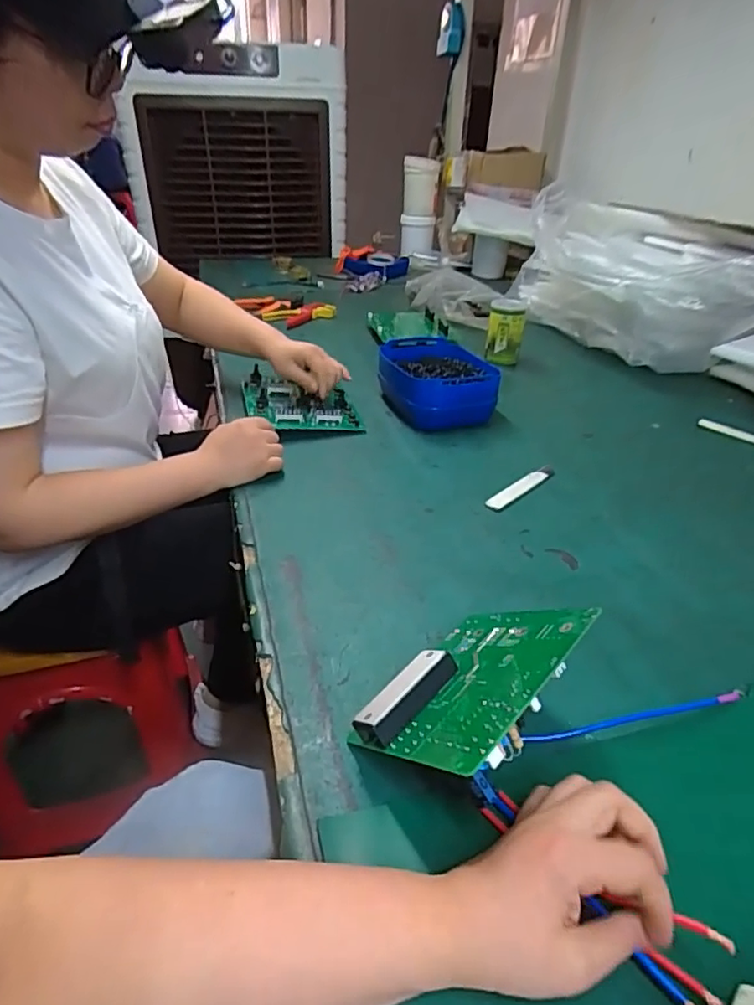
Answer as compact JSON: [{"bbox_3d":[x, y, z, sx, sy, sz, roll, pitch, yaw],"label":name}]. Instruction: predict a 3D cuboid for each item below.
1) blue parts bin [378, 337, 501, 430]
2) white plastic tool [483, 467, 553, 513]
[{"bbox_3d":[0.088,-0.204,0.946,0.159,0.073,0.238,-5,33,-11],"label":"blue parts bin"},{"bbox_3d":[0.186,-0.022,0.735,0.022,0.006,0.139,29,41,35],"label":"white plastic tool"}]

